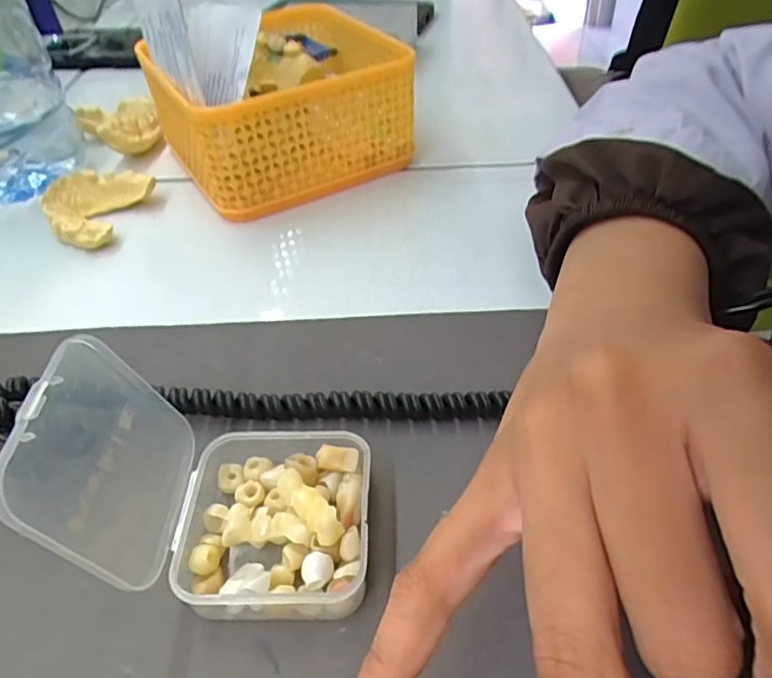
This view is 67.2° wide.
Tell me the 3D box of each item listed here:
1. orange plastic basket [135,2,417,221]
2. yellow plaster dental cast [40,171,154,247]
[{"bbox_3d":[-0.069,-0.144,0.356,0.137,0.067,0.134,-19,47,-17],"label":"orange plastic basket"},{"bbox_3d":[-0.163,-0.074,0.320,0.047,0.018,0.056,11,46,14],"label":"yellow plaster dental cast"}]

